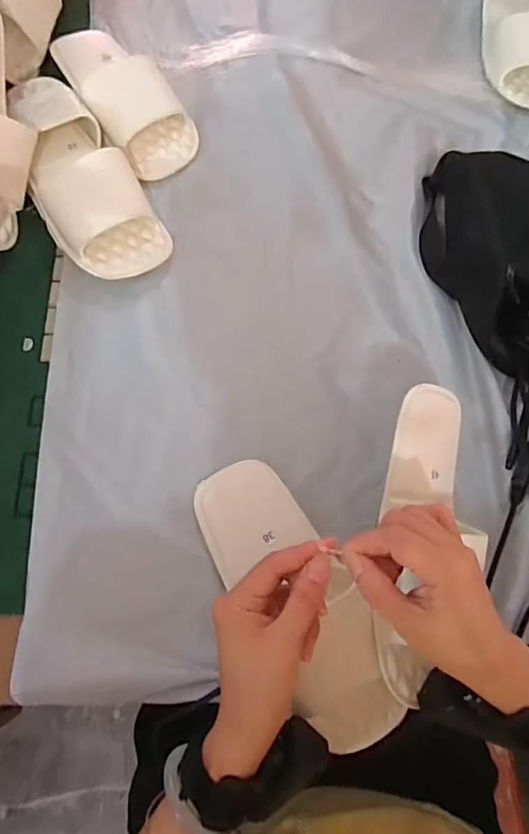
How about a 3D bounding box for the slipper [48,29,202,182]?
[{"bbox_3d":[-0.162,-0.373,0.554,0.096,0.037,0.222,-30,74,-10],"label":"slipper"}]

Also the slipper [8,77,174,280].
[{"bbox_3d":[-0.199,-0.264,0.505,0.102,0.069,0.277,-27,73,-9],"label":"slipper"}]

